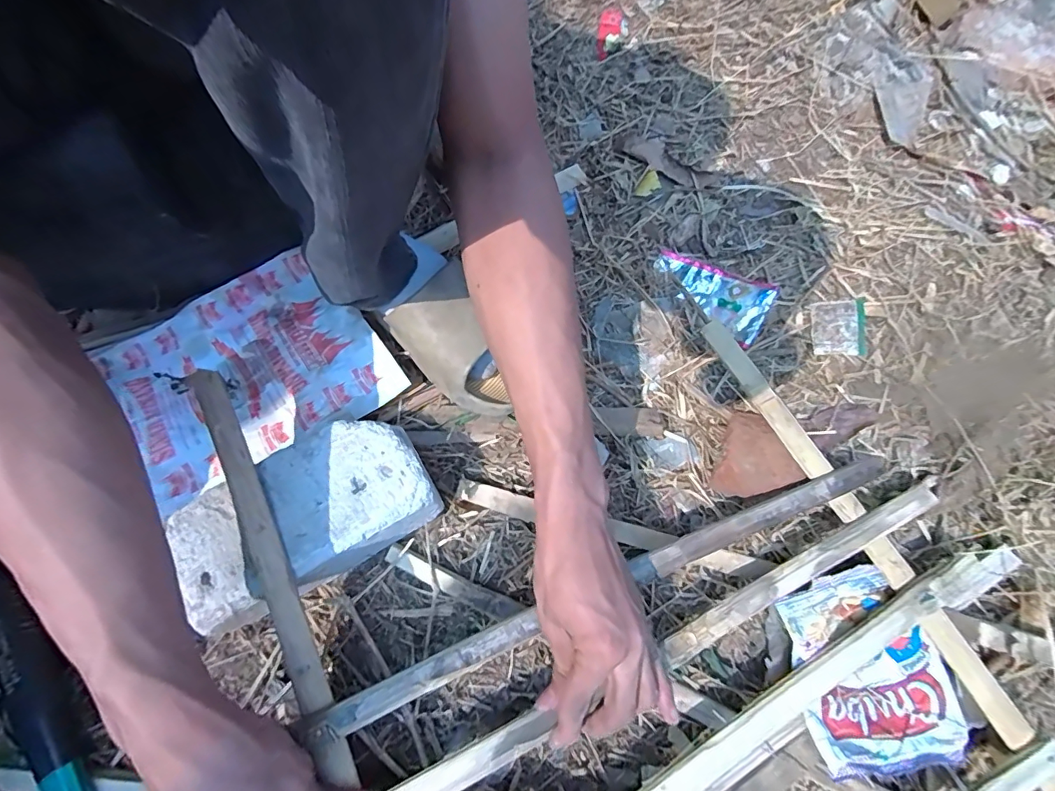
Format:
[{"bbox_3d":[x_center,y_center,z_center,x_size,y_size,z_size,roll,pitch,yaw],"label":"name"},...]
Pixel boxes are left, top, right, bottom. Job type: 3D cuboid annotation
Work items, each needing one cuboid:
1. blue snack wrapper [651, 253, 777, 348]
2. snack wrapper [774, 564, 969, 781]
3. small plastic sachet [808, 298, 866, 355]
[{"bbox_3d":[0.203,-0.119,0.505,0.062,0.023,0.135,-38,74,-14],"label":"blue snack wrapper"},{"bbox_3d":[0.259,0.206,0.360,0.117,0.018,0.128,-5,68,-10],"label":"snack wrapper"},{"bbox_3d":[0.320,-0.072,0.483,0.048,0.011,0.061,2,75,22],"label":"small plastic sachet"}]

